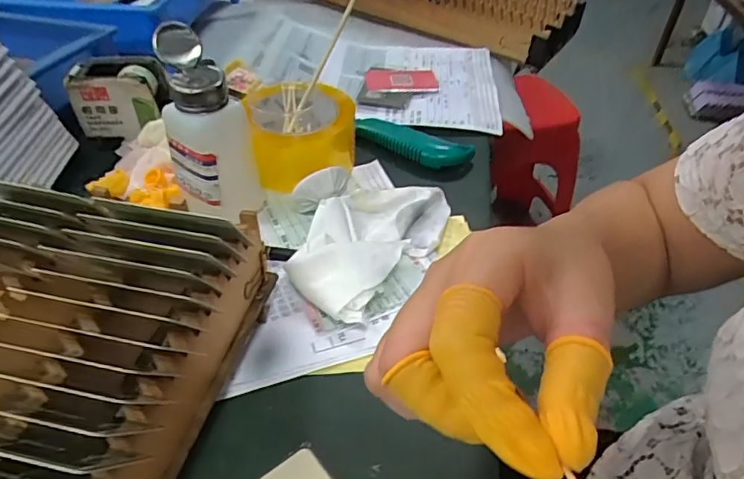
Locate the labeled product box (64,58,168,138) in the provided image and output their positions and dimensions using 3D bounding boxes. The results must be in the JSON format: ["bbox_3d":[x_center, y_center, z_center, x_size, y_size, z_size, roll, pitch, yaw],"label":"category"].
[{"bbox_3d":[-0.243,-0.138,0.510,0.083,0.061,0.051,8,42,6],"label":"labeled product box"}]

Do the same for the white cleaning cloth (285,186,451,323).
[{"bbox_3d":[0.001,-0.006,0.426,0.087,0.034,0.163,27,47,25],"label":"white cleaning cloth"}]

